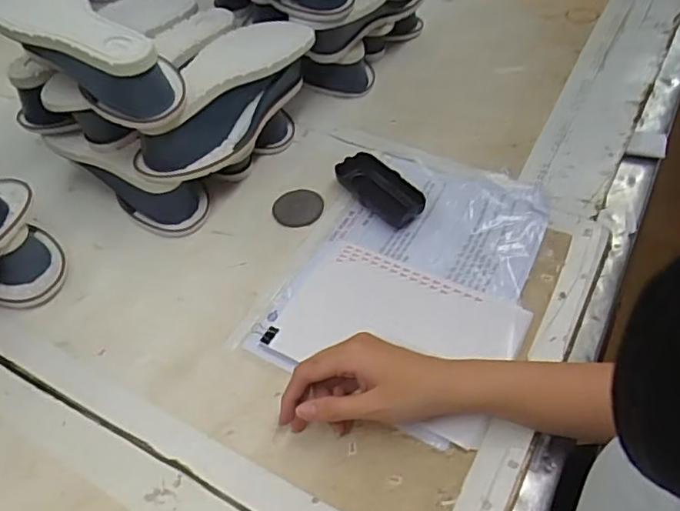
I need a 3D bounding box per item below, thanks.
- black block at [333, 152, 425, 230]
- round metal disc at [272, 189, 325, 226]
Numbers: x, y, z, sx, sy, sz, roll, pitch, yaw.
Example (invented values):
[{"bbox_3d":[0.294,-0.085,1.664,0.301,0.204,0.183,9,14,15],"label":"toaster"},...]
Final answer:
[{"bbox_3d":[0.046,-0.076,0.667,0.051,0.021,0.109,-31,56,-22],"label":"black block"},{"bbox_3d":[-0.048,-0.057,0.676,0.056,0.005,0.057,-1,50,1],"label":"round metal disc"}]

